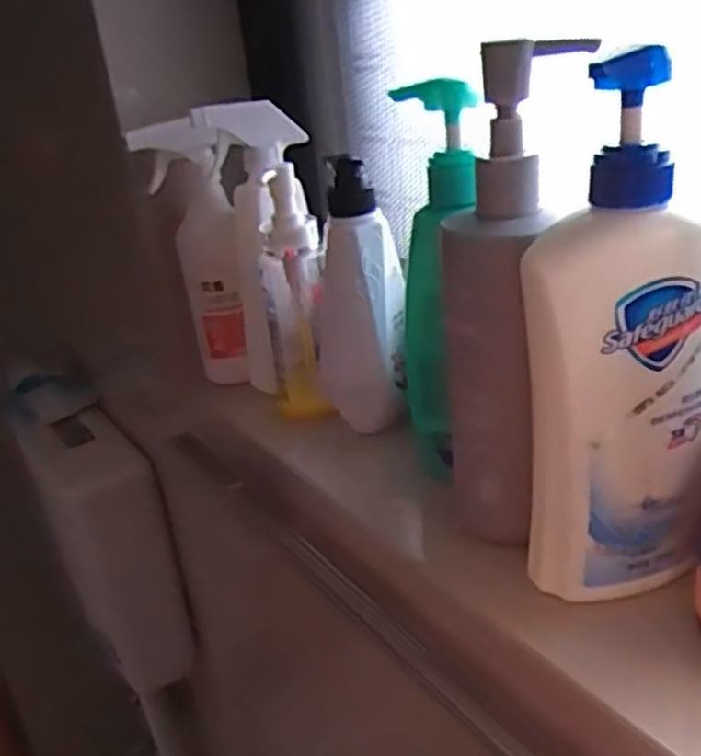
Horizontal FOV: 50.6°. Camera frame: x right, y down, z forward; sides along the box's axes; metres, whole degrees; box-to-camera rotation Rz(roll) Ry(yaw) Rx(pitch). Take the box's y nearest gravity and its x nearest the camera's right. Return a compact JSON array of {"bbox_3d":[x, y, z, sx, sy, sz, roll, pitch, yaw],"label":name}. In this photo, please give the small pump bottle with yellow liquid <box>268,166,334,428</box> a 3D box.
[{"bbox_3d":[-0.043,-0.064,0.600,0.044,0.194,0.049,4,27,20],"label":"small pump bottle with yellow liquid"}]

